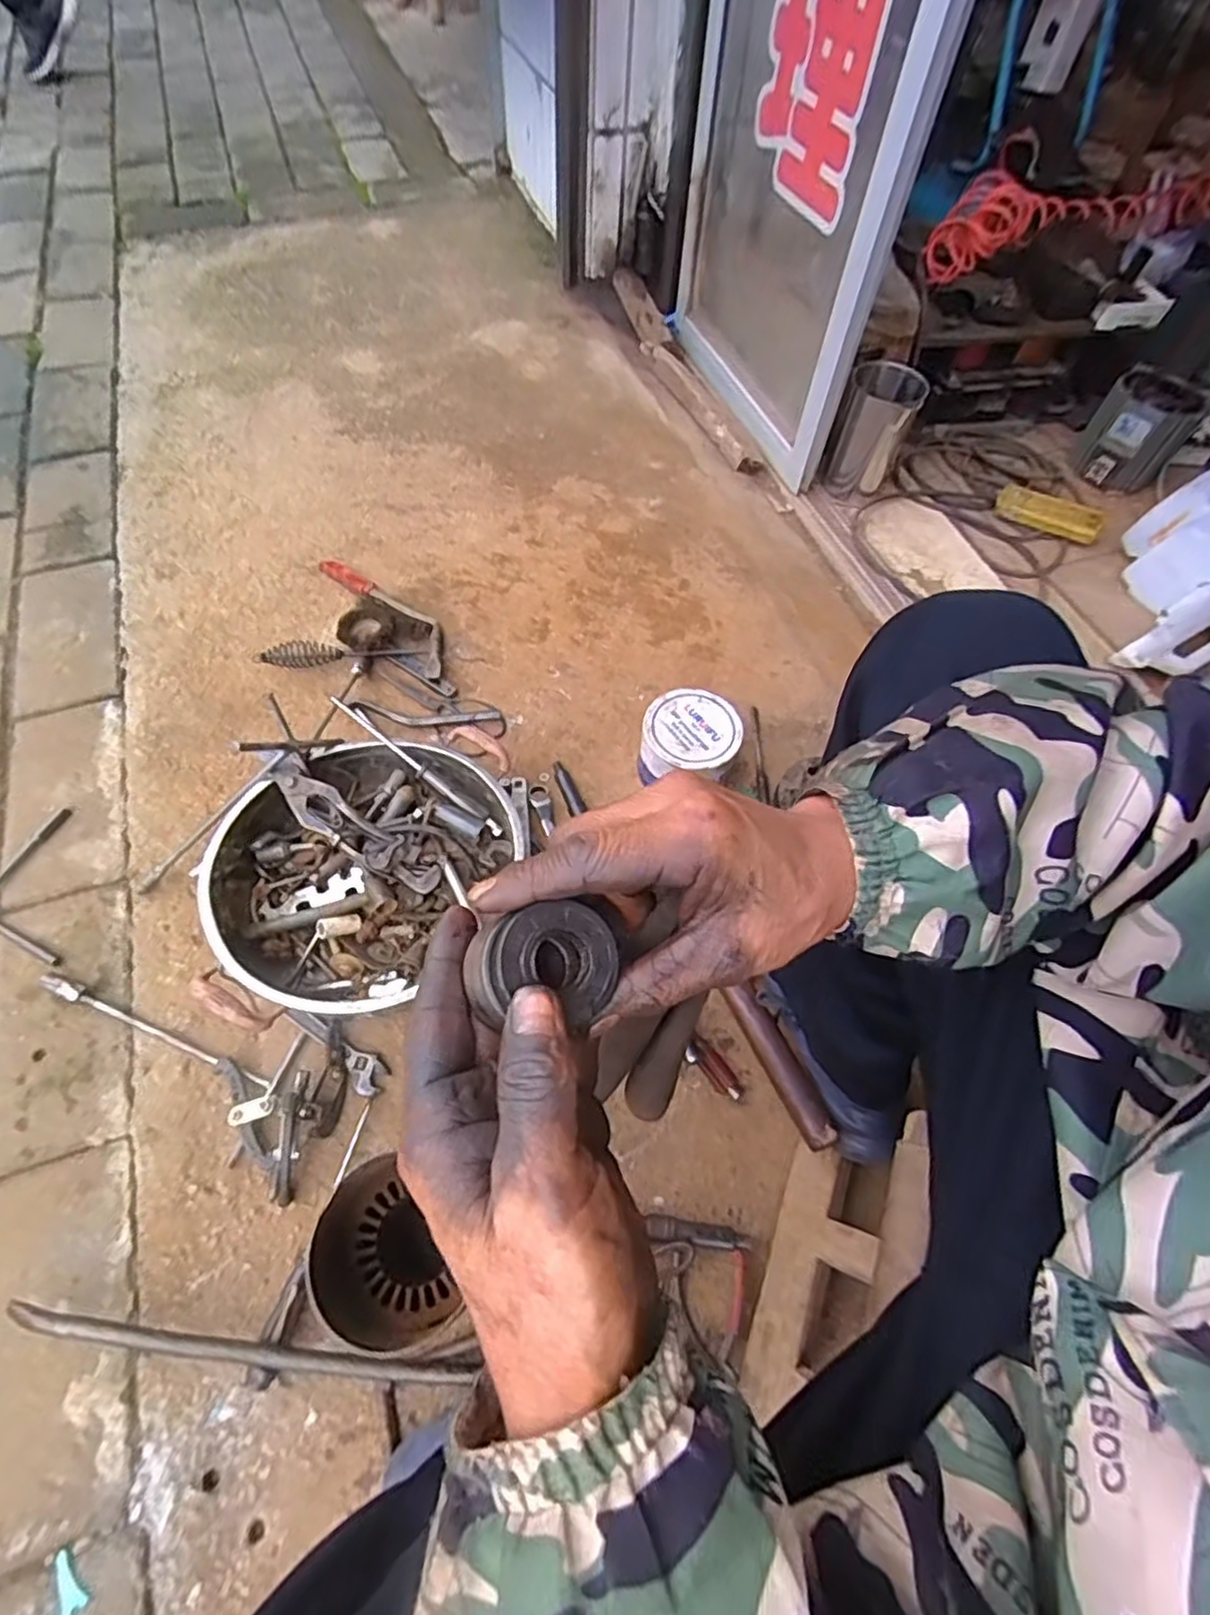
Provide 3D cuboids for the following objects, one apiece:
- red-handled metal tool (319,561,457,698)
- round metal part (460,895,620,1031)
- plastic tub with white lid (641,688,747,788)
[{"bbox_3d":[-0.342,-0.279,1.024,0.341,0.044,0.130,33,63,16],"label":"red-handled metal tool"},{"bbox_3d":[-0.022,0.057,0.252,0.049,0.022,0.042,10,72,-19],"label":"round metal part"},{"bbox_3d":[0.106,-0.076,0.871,0.118,0.090,0.118,1,60,-2],"label":"plastic tub with white lid"}]

